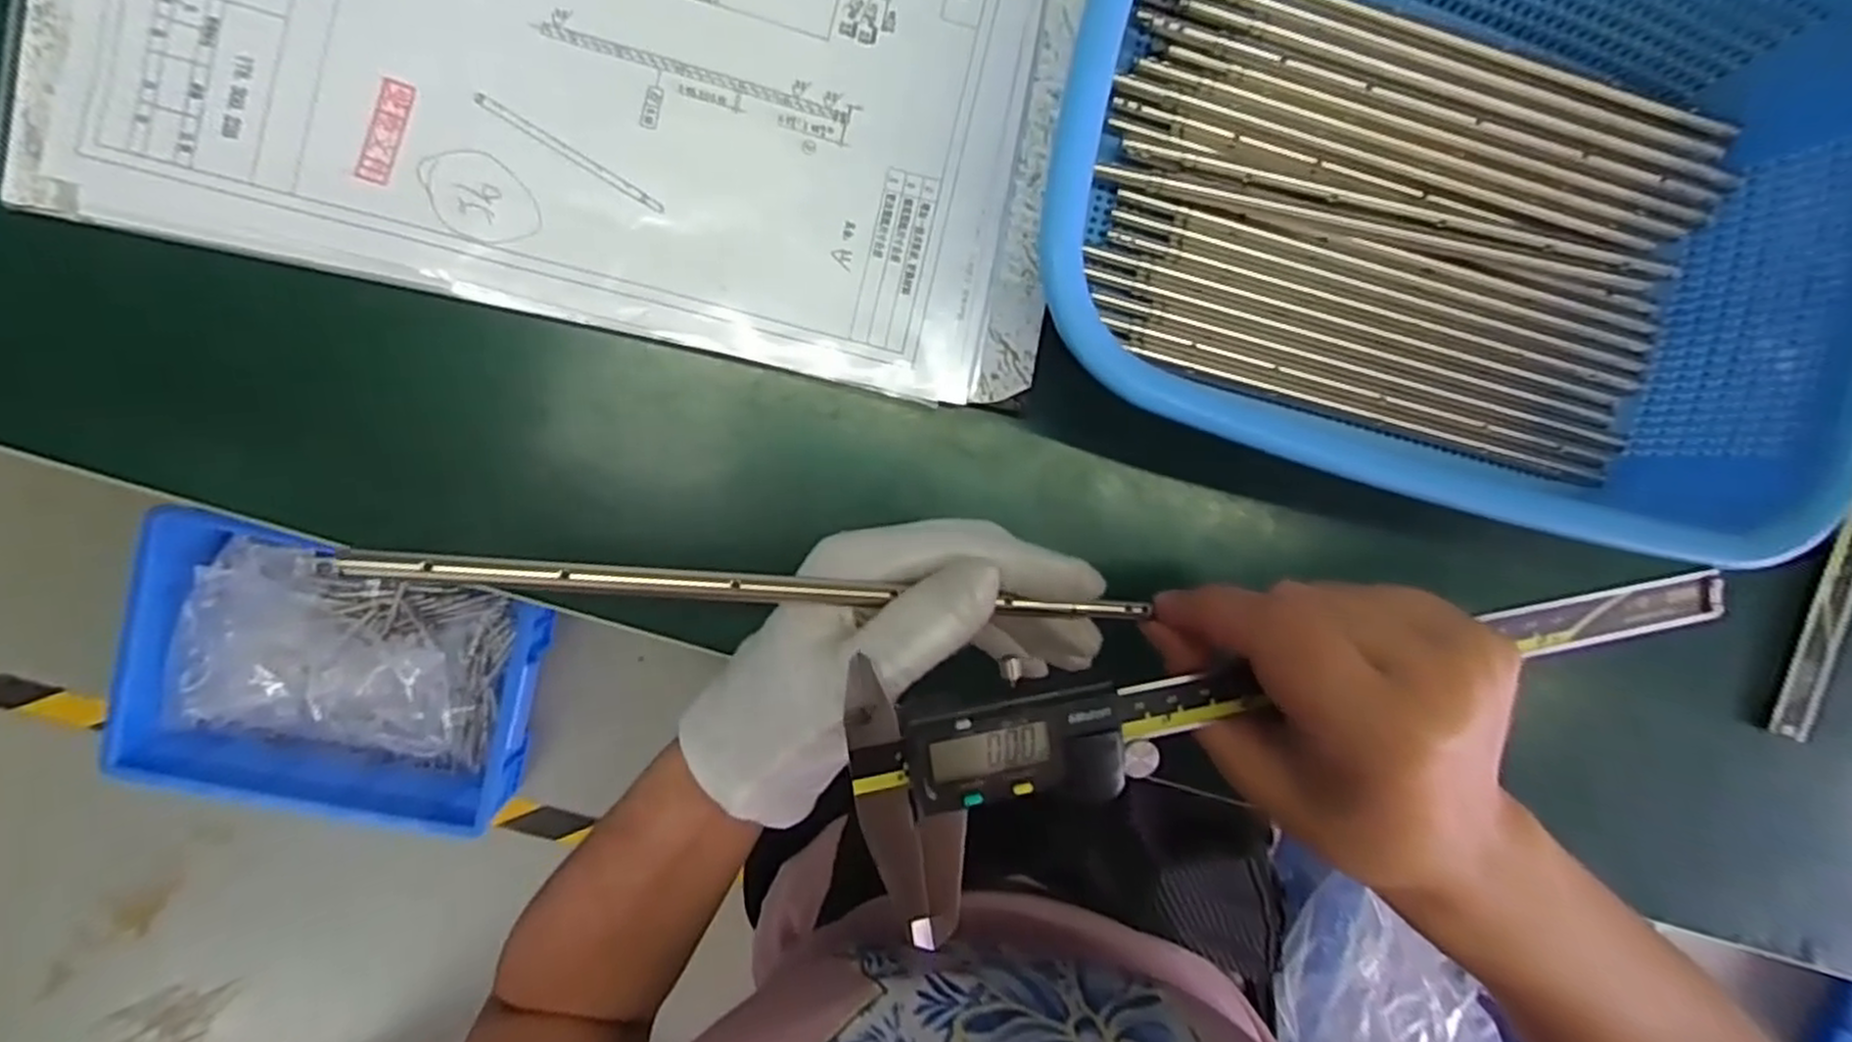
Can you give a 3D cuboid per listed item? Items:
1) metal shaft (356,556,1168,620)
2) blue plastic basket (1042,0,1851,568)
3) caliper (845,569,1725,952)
[{"bbox_3d":[-0.042,0.020,0.226,0.223,0.007,0.006,4,98,-9],"label":"metal shaft"},{"bbox_3d":[0.179,-0.113,0.273,0.281,0.072,0.204,12,93,-8],"label":"blue plastic basket"},{"bbox_3d":[0.117,0.052,0.233,0.273,0.018,0.062,-11,99,-11],"label":"caliper"}]

